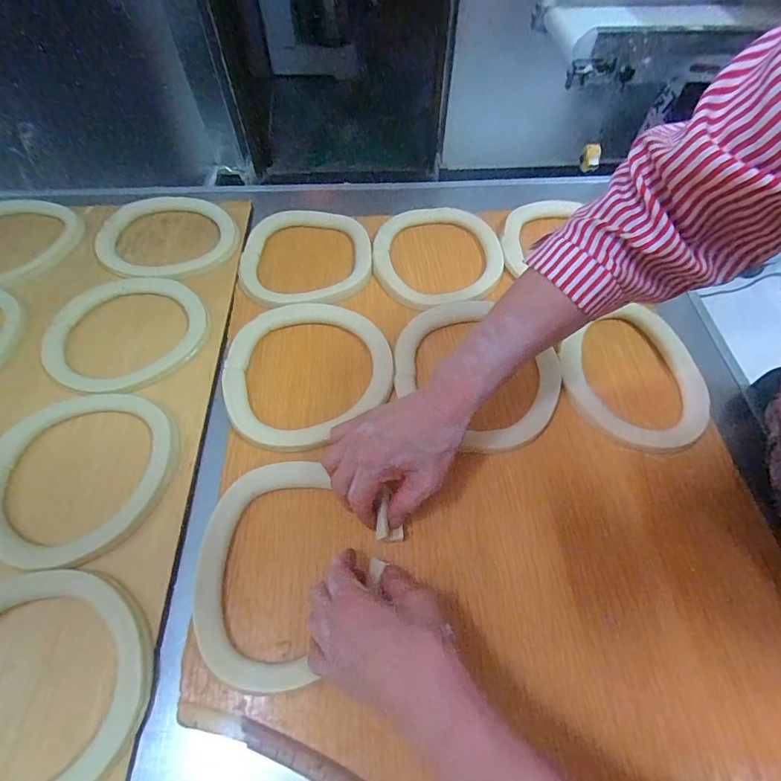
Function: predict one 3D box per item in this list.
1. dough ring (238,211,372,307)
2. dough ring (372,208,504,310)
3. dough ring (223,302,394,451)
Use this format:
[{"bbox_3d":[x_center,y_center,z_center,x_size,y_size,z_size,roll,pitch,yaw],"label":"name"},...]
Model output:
[{"bbox_3d":[-0.110,-0.176,0.555,0.167,0.013,0.172,0,59,0],"label":"dough ring"},{"bbox_3d":[0.061,-0.174,0.559,0.166,0.017,0.183,3,59,2],"label":"dough ring"},{"bbox_3d":[-0.092,-0.026,0.463,0.182,0.011,0.172,0,59,0],"label":"dough ring"}]

